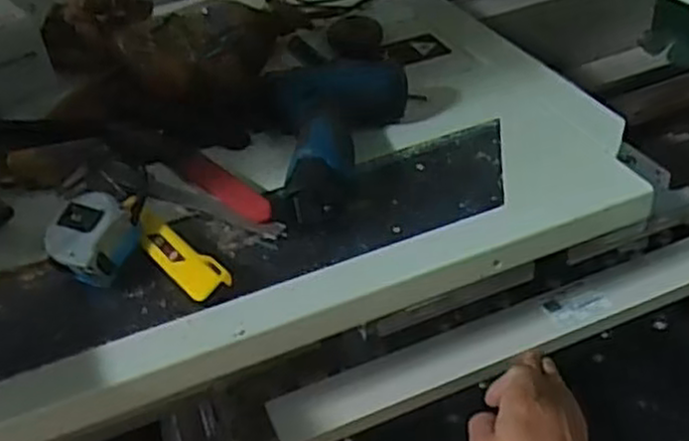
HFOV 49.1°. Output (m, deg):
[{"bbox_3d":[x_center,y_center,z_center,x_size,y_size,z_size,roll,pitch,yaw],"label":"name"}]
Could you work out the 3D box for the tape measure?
[{"bbox_3d":[-0.194,0.016,0.582,0.060,0.049,0.063,20,45,31],"label":"tape measure"}]

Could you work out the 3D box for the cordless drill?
[{"bbox_3d":[-0.007,-0.070,0.657,0.130,0.064,0.176,-5,38,3],"label":"cordless drill"}]

